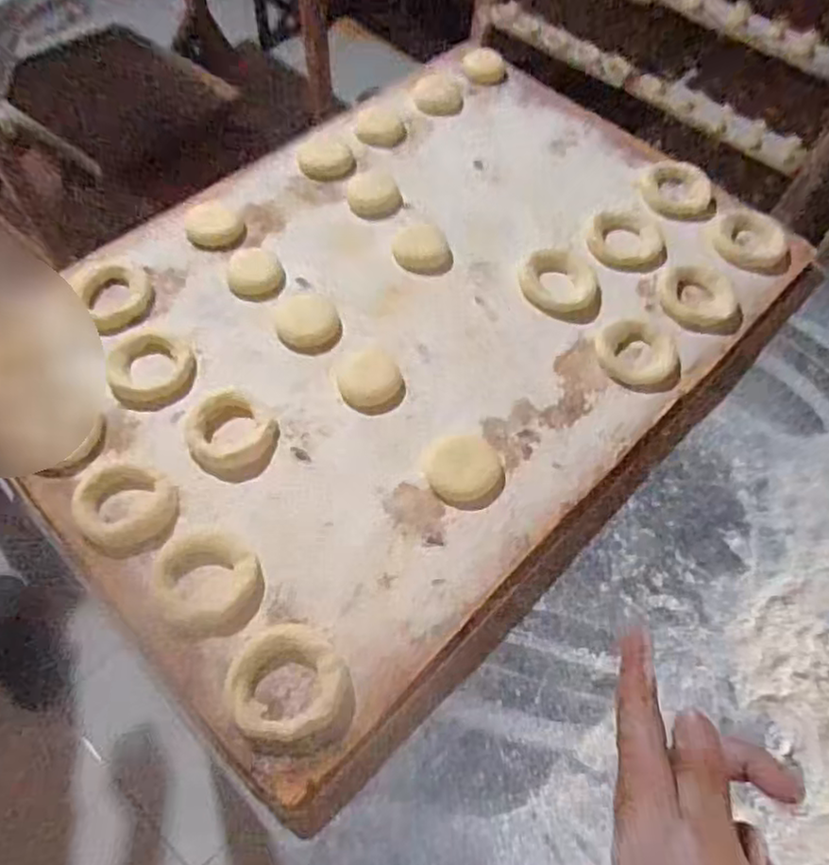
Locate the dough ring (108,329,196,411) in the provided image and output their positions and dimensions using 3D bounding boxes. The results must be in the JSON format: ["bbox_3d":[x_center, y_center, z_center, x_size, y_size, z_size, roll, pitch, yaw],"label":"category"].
[{"bbox_3d":[-0.192,-0.047,0.491,0.061,0.013,0.061,1,59,-2],"label":"dough ring"}]

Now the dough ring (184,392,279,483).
[{"bbox_3d":[-0.126,0.002,0.462,0.057,0.021,0.054,1,59,-2],"label":"dough ring"}]

